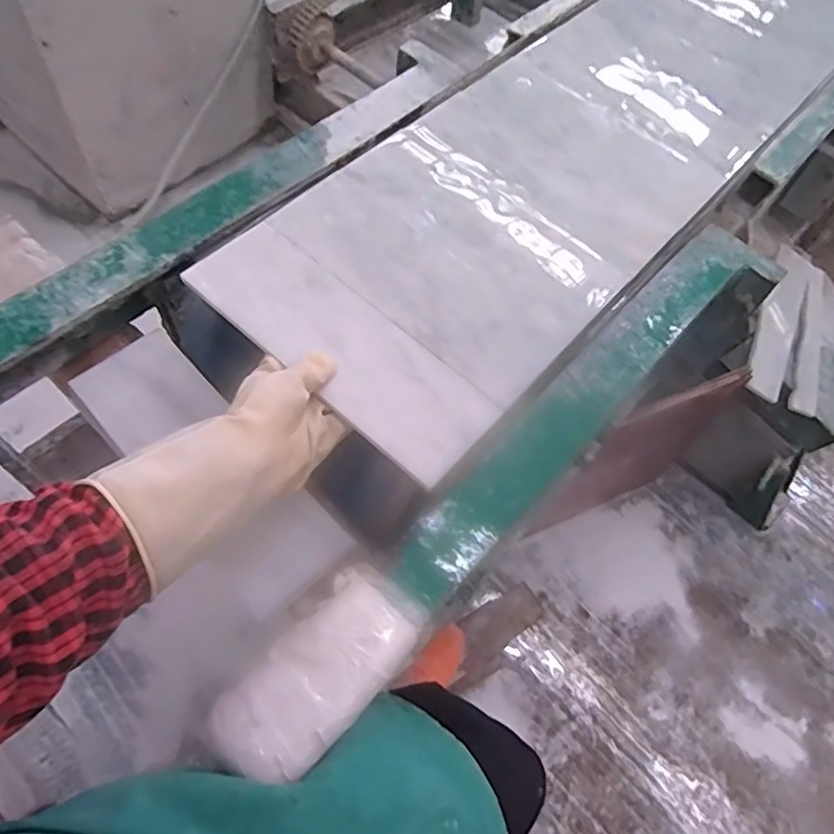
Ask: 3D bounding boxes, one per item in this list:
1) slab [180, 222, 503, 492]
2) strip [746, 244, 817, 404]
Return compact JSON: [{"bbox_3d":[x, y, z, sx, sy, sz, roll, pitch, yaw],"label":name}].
[{"bbox_3d":[-0.069,-0.065,0.565,0.297,0.019,0.099,40,68,12],"label":"slab"},{"bbox_3d":[0.627,-0.167,1.090,0.078,0.015,0.307,29,68,-4],"label":"strip"}]

